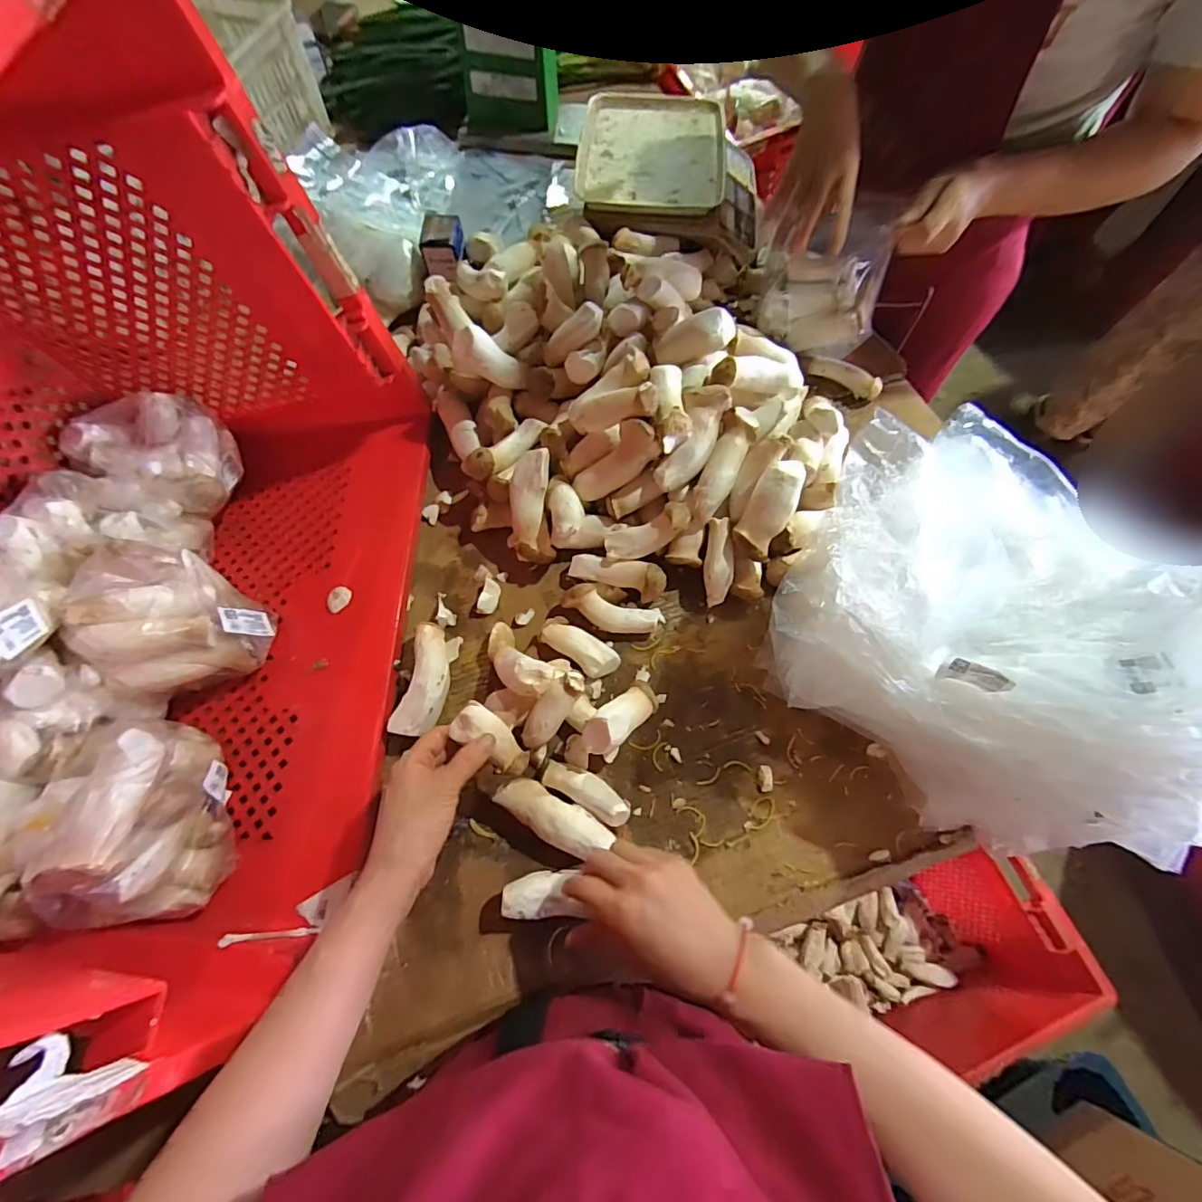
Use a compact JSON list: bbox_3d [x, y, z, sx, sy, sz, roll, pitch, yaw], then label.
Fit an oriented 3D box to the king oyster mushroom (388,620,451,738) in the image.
[{"bbox_3d":[-0.174,0.078,0.520,0.039,0.031,0.112,9,66,3],"label":"king oyster mushroom"}]

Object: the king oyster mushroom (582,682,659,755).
[{"bbox_3d":[0.022,0.105,0.487,0.035,0.029,0.088,42,44,16],"label":"king oyster mushroom"}]

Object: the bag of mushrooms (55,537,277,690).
[{"bbox_3d":[-0.408,0.012,0.492,0.117,0.116,0.126,-28,69,-13],"label":"bag of mushrooms"}]

